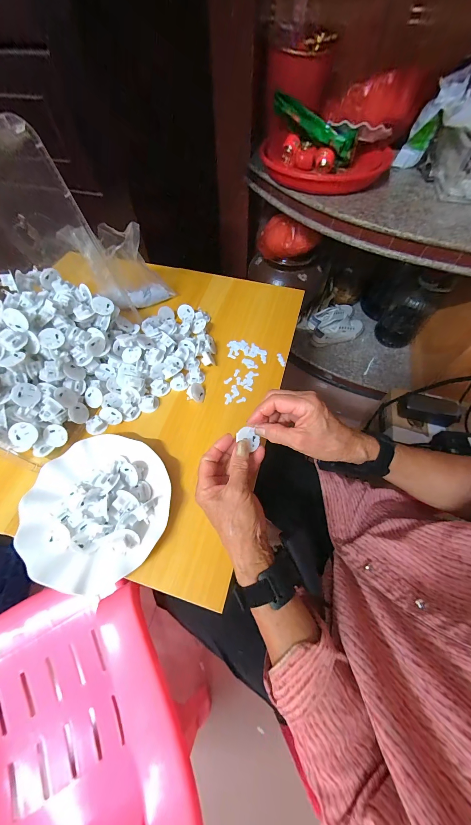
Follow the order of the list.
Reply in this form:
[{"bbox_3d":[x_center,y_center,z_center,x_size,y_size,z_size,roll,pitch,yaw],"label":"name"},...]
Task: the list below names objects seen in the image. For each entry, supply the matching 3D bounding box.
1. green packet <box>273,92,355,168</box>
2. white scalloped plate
[{"bbox_3d":[0.208,-0.762,0.705,0.254,0.067,0.059,40,67,5],"label":"green packet"},{"bbox_3d":[-0.177,0.115,0.335,0.176,0.030,0.178,0,60,-1],"label":"white scalloped plate"}]

